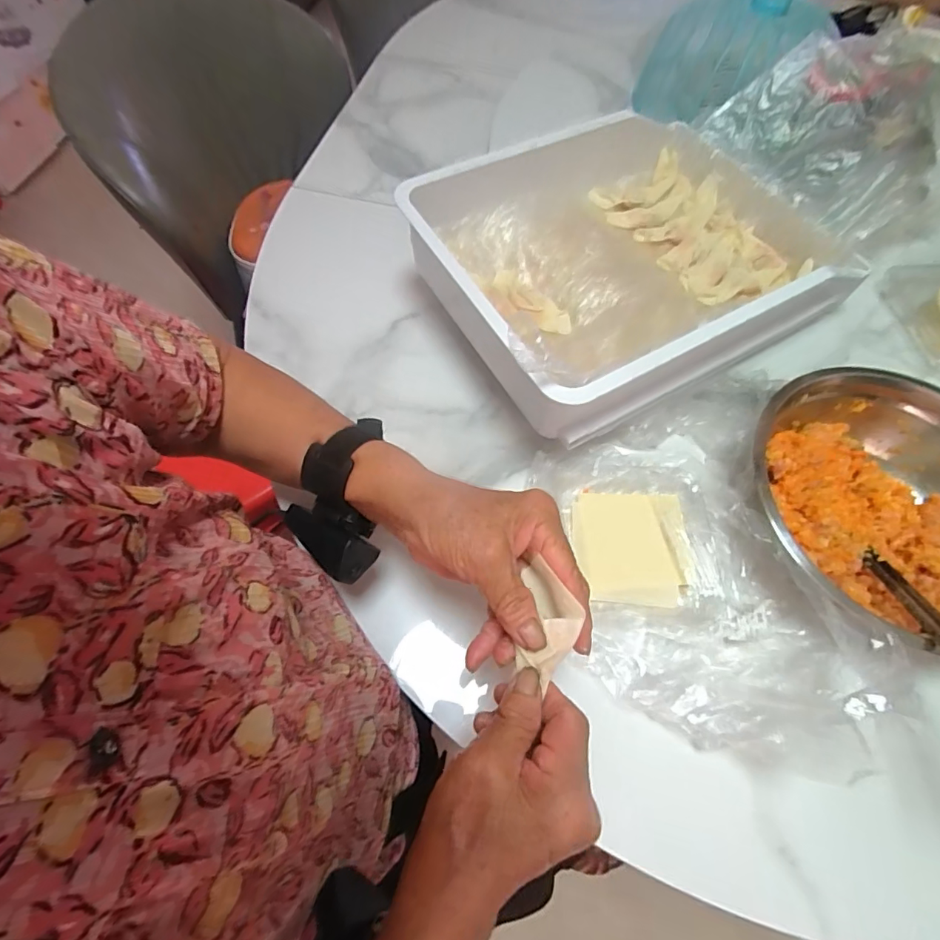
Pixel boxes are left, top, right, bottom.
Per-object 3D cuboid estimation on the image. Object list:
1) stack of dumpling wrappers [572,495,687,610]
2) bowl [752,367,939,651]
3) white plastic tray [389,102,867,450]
[{"bbox_3d":[0.132,0.062,0.398,0.091,0.012,0.093,6,64,0],"label":"stack of dumpling wrappers"},{"bbox_3d":[0.331,0.024,0.388,0.209,0.068,0.205,1,64,-2],"label":"bowl"},{"bbox_3d":[0.145,-0.218,0.457,0.363,0.070,0.298,-27,68,-15],"label":"white plastic tray"}]

